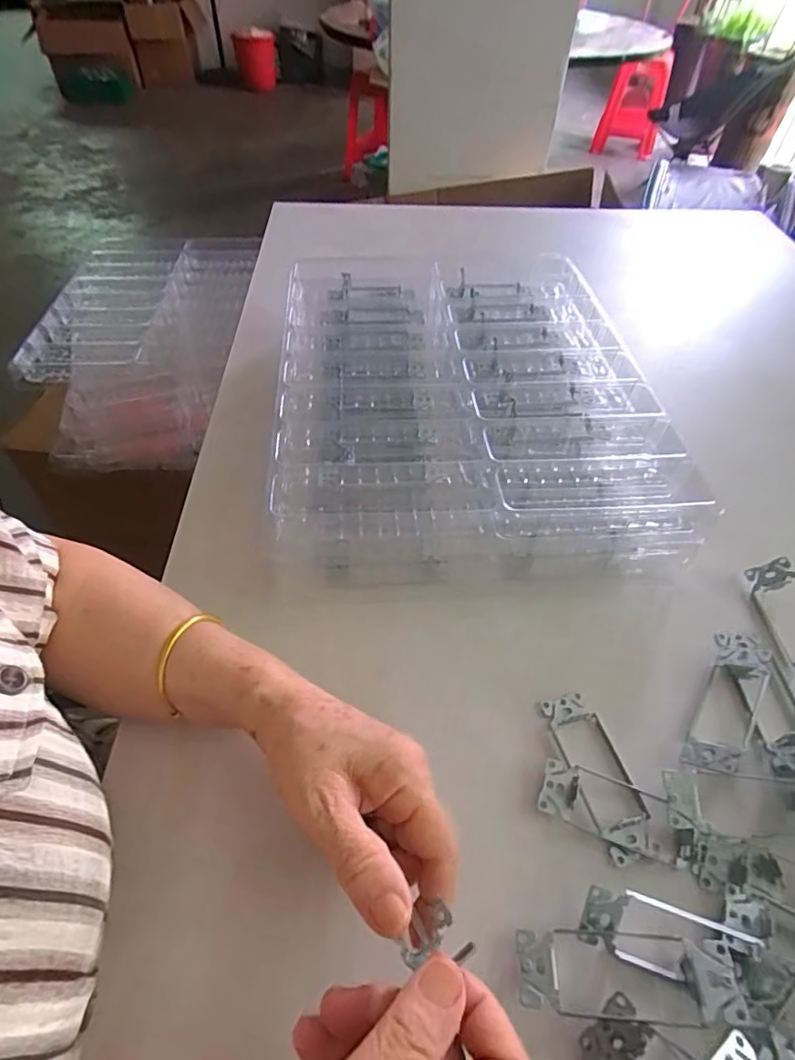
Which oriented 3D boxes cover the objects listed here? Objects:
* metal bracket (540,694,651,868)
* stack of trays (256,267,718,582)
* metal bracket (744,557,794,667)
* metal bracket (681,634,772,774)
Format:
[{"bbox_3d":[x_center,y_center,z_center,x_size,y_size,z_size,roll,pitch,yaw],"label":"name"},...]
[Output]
[{"bbox_3d":[0.133,0.158,0.351,0.039,0.006,0.103,-10,51,-8],"label":"metal bracket"},{"bbox_3d":[0.061,-0.137,0.544,0.343,0.095,0.420,-3,50,-2],"label":"stack of trays"},{"bbox_3d":[0.322,0.070,0.419,0.047,0.027,0.102,-1,50,0],"label":"metal bracket"},{"bbox_3d":[0.238,0.117,0.377,0.033,0.025,0.123,27,55,21],"label":"metal bracket"}]

